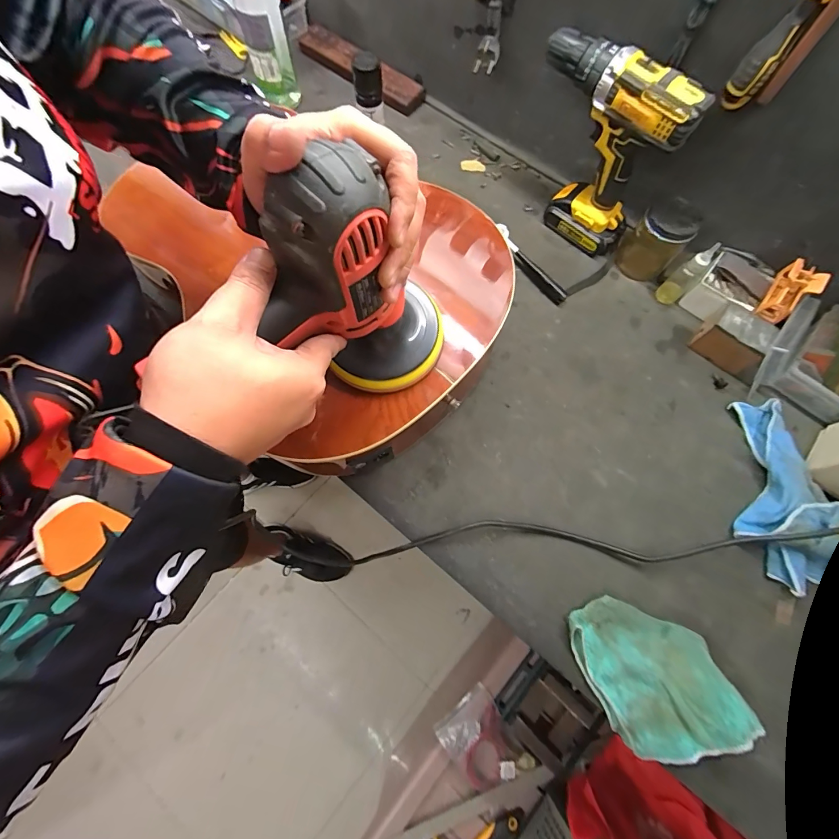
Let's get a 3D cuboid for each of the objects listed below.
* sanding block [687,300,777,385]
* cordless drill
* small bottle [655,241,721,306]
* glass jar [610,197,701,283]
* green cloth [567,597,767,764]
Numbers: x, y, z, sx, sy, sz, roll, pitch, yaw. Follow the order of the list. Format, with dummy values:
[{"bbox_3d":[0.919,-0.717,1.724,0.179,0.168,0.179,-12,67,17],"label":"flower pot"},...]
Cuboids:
[{"bbox_3d":[0.422,-0.103,0.510,0.096,0.053,0.052,39,74,10],"label":"sanding block"},{"bbox_3d":[0.224,-0.355,0.514,0.196,0.204,0.068,41,74,11],"label":"cordless drill"},{"bbox_3d":[0.364,-0.197,0.524,0.031,0.095,0.030,-41,78,-14],"label":"small bottle"},{"bbox_3d":[0.334,-0.255,0.543,0.080,0.088,0.077,1,71,-2],"label":"glass jar"},{"bbox_3d":[0.235,0.256,0.394,0.119,0.023,0.150,-28,70,9],"label":"green cloth"}]

